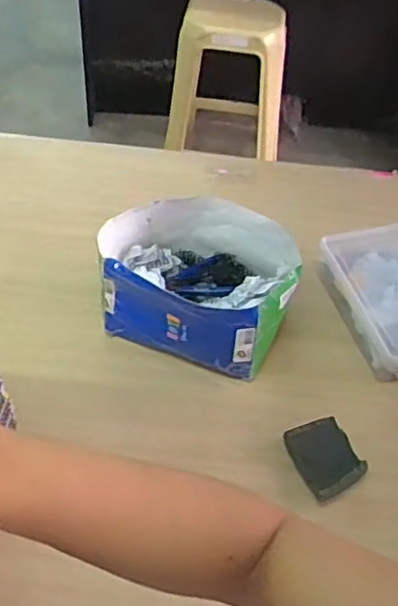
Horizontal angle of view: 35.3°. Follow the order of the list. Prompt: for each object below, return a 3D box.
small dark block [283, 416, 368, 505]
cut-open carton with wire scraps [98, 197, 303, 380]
[{"bbox_3d":[0.153,0.185,0.752,0.071,0.033,0.090,-16,54,-17],"label":"small dark block"},{"bbox_3d":[-0.001,-0.032,0.842,0.250,0.131,0.191,20,52,12],"label":"cut-open carton with wire scraps"}]

